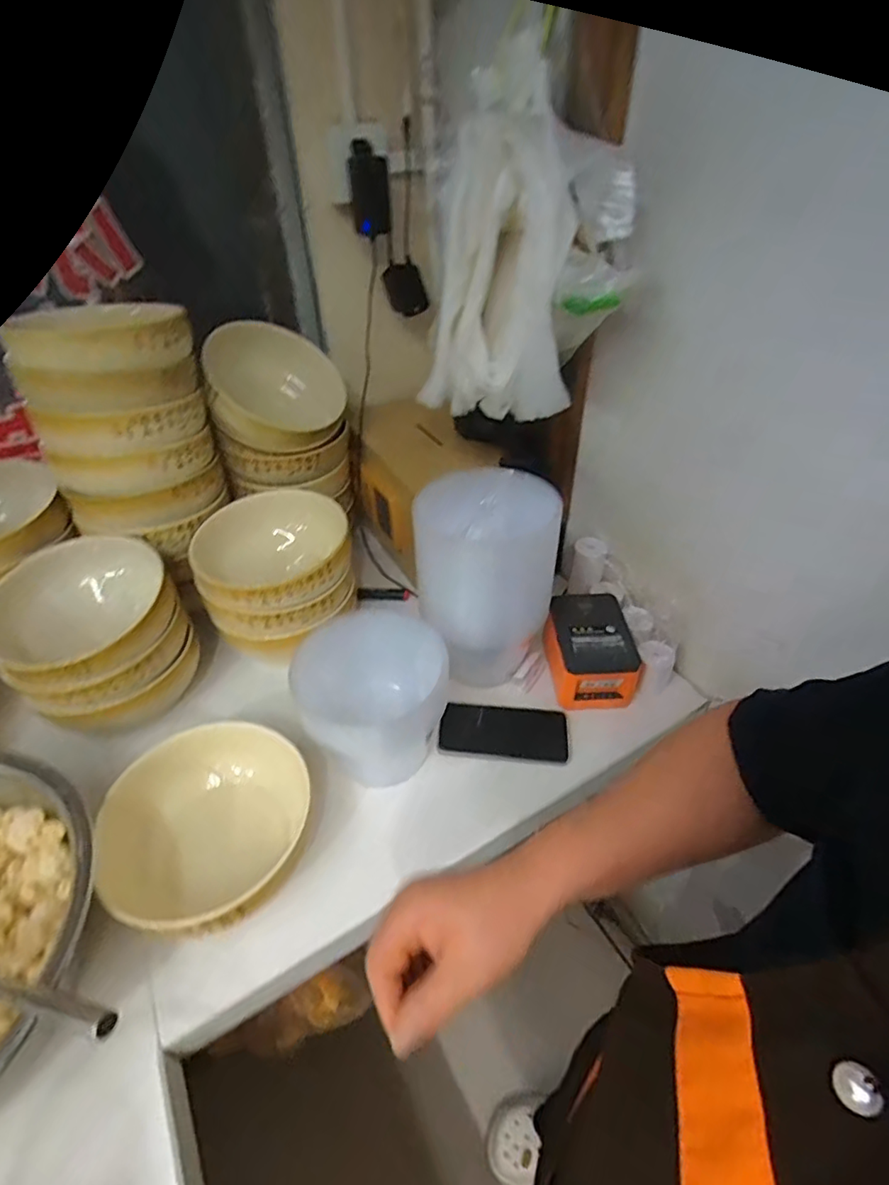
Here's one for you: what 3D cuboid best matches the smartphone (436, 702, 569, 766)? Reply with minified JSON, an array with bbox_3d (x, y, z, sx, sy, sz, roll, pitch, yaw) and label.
[{"bbox_3d":[0.075,0.172,0.703,0.159,0.016,0.077,3,42,5],"label":"smartphone"}]

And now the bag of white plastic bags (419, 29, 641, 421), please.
[{"bbox_3d":[0.086,-0.341,0.571,0.190,0.288,0.115,12,44,15],"label":"bag of white plastic bags"}]

